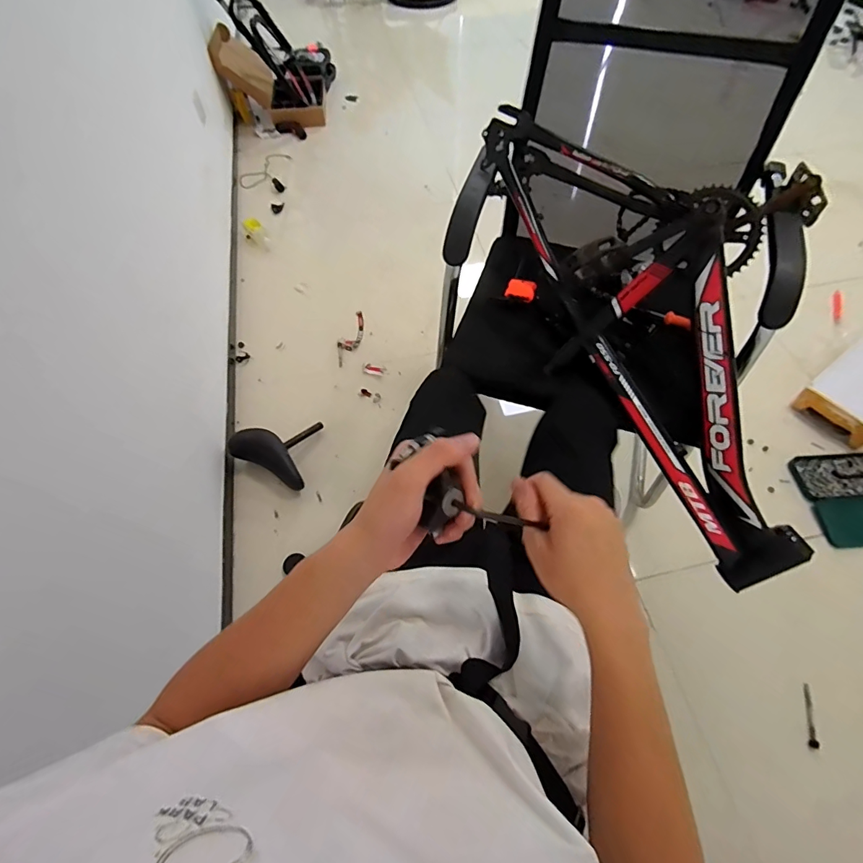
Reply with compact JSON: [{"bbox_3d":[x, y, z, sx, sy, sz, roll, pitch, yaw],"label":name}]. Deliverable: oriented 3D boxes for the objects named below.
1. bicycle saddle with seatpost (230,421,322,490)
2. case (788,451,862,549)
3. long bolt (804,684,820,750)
[{"bbox_3d":[-0.410,0.040,1.190,0.179,0.133,0.205,4,58,4],"label":"bicycle saddle with seatpost"},{"bbox_3d":[1.097,0.168,1.151,0.263,0.035,0.252,-3,60,1],"label":"case"},{"bbox_3d":[0.774,0.582,0.917,0.017,0.015,0.114,7,60,6],"label":"long bolt"}]

